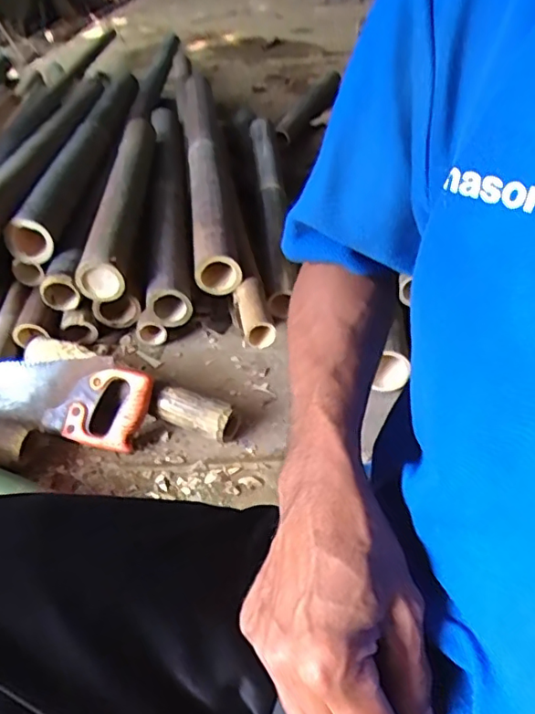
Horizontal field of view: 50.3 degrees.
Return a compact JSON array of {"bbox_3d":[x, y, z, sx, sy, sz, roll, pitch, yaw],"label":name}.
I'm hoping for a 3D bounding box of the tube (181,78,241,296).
[{"bbox_3d":[-0.122,-0.379,1.123,0.069,0.086,0.654,-3,51,-7],"label":"tube"}]

